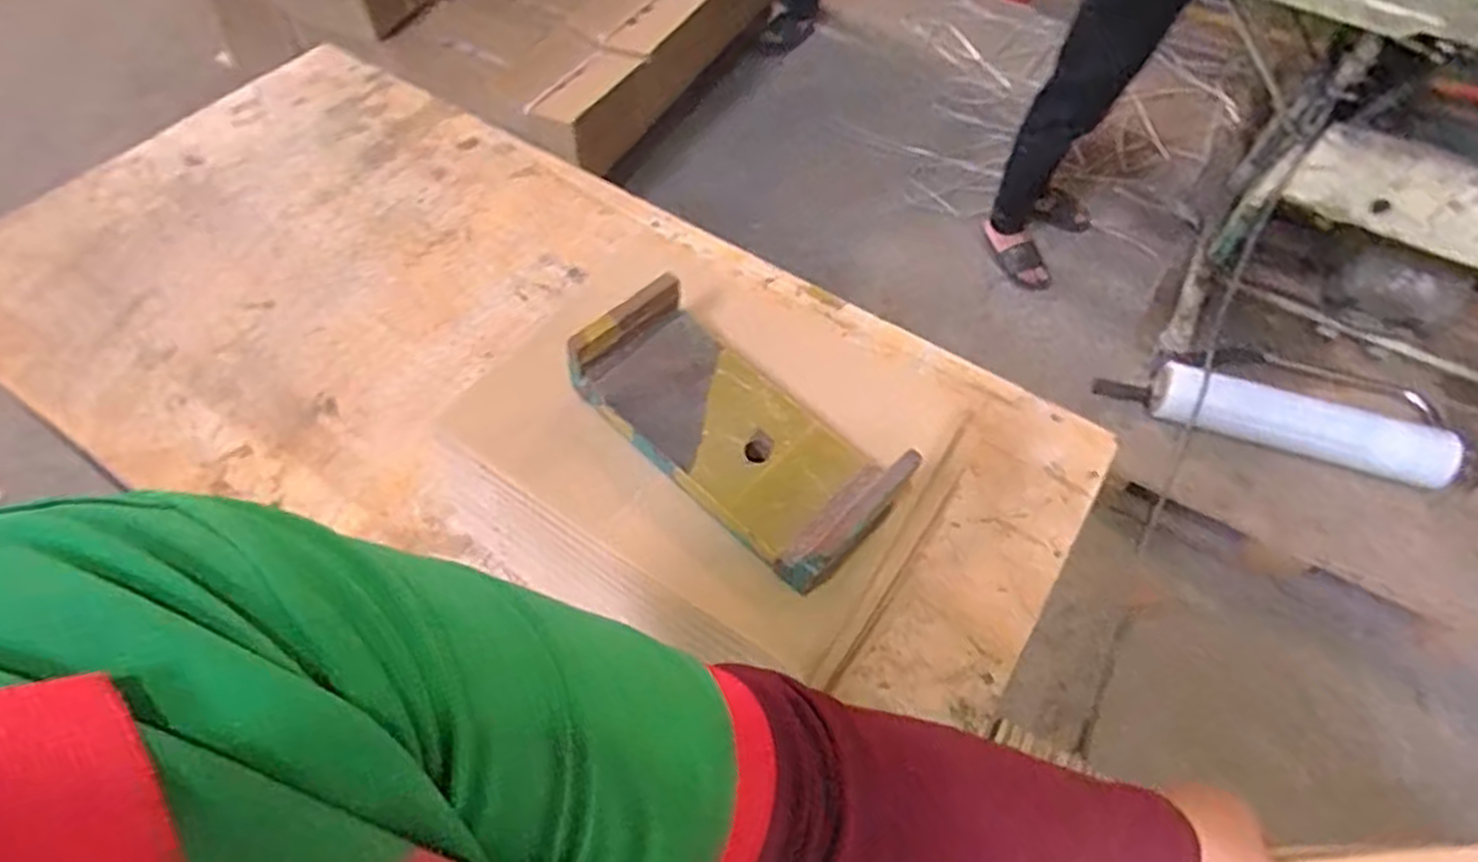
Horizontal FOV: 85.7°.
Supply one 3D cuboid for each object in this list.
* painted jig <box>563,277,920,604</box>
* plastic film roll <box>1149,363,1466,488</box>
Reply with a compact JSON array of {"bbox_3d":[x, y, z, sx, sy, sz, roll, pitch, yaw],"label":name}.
[{"bbox_3d":[-0.002,-0.003,0.536,0.234,0.057,0.106,39,63,22],"label":"painted jig"},{"bbox_3d":[1.070,-0.006,1.511,0.524,0.089,0.124,15,57,8],"label":"plastic film roll"}]

